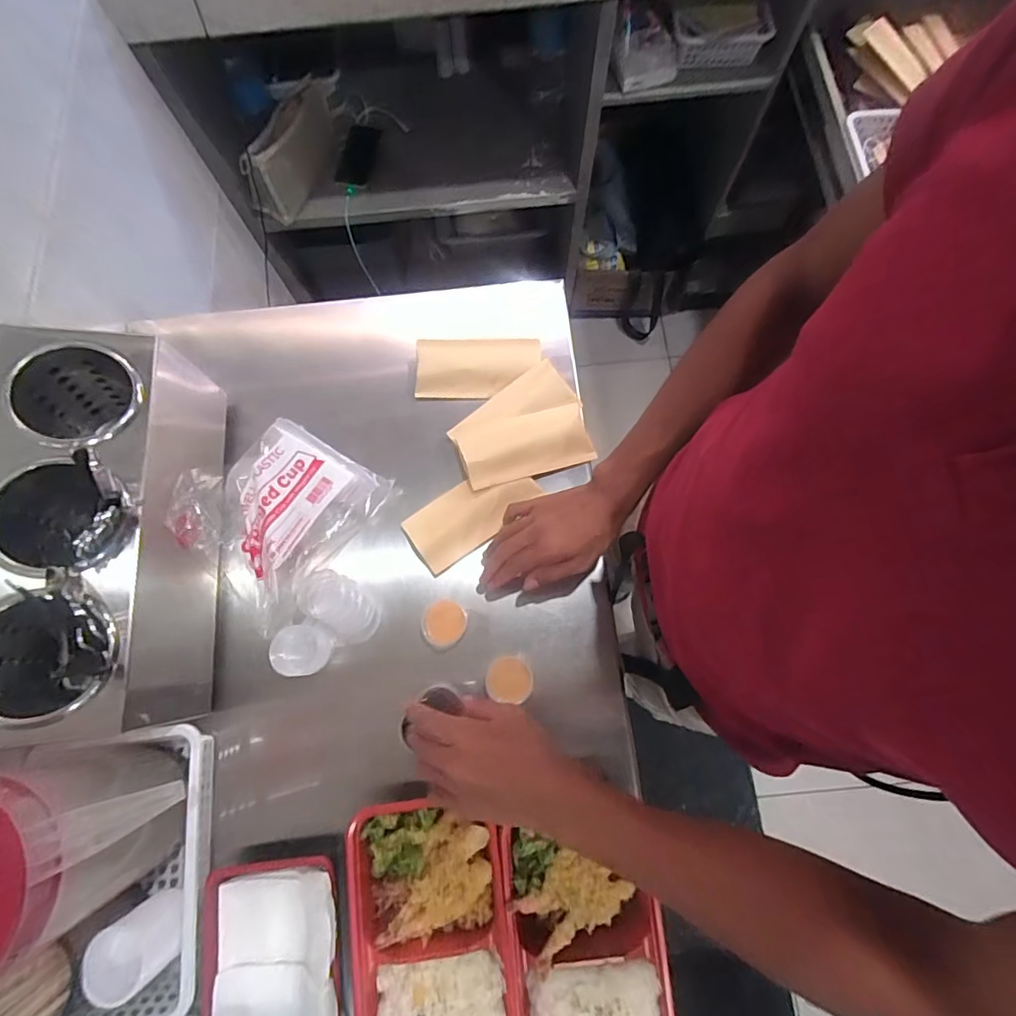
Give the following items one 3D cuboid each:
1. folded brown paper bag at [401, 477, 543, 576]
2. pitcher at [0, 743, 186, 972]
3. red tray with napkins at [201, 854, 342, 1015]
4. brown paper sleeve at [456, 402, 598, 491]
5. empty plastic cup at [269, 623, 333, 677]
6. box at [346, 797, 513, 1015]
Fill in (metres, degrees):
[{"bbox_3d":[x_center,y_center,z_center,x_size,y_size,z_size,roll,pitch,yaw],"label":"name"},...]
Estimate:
[{"bbox_3d":[-0.041,0.005,0.597,0.157,0.010,0.073,-34,91,-8],"label":"folded brown paper bag"},{"bbox_3d":[-0.364,0.279,0.414,0.124,0.199,0.128,0,75,1],"label":"pitcher"},{"bbox_3d":[-0.220,0.428,0.471,0.137,0.042,0.177,-8,75,-1],"label":"red tray with napkins"},{"bbox_3d":[0.023,-0.077,0.611,0.158,0.008,0.074,-15,85,-16],"label":"brown paper sleeve"},{"bbox_3d":[-0.215,0.147,0.530,0.042,0.060,0.050,-15,75,-3],"label":"empty plastic cup"},{"bbox_3d":[-0.075,0.390,0.471,0.142,0.038,0.217,-8,75,-1],"label":"box"}]

